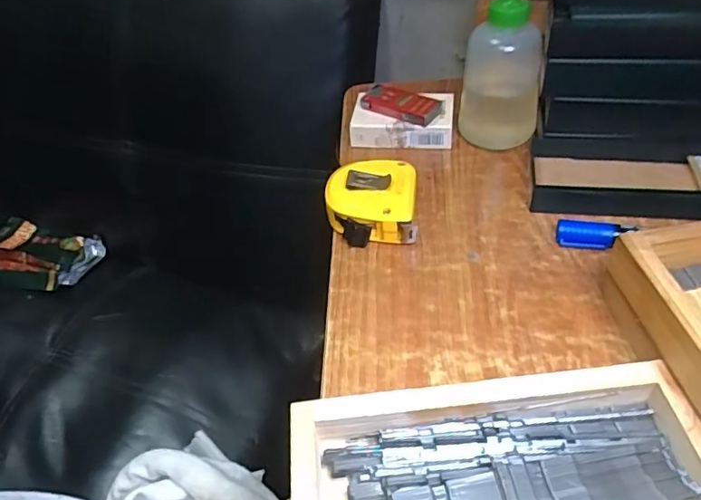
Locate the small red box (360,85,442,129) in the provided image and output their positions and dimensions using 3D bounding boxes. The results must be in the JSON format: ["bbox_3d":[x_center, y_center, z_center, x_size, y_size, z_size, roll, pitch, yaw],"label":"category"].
[{"bbox_3d":[0.045,-0.129,0.474,0.069,0.014,0.028,22,51,27],"label":"small red box"}]

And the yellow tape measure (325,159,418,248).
[{"bbox_3d":[0.016,-0.036,0.402,0.064,0.030,0.066,-1,44,6],"label":"yellow tape measure"}]

